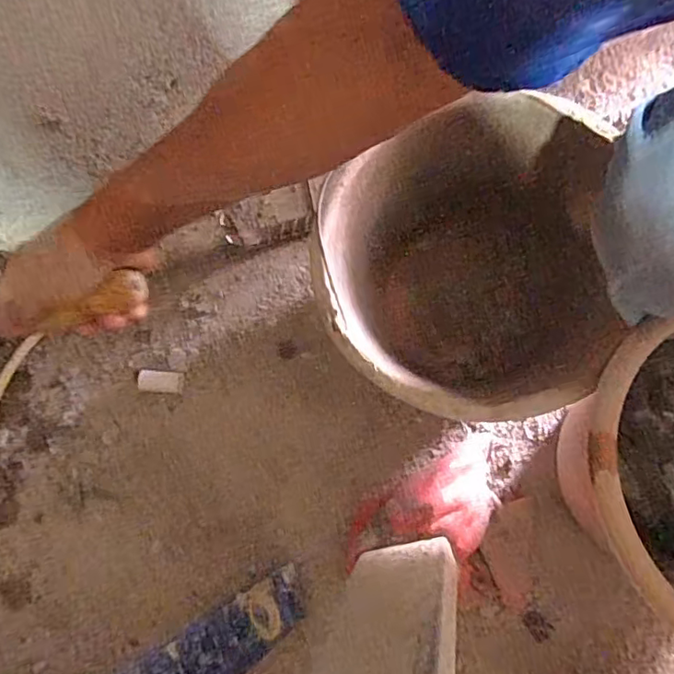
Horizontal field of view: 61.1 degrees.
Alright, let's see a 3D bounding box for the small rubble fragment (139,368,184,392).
[{"bbox_3d":[-0.173,0.043,0.560,0.041,0.011,0.020,6,79,1],"label":"small rubble fragment"}]

